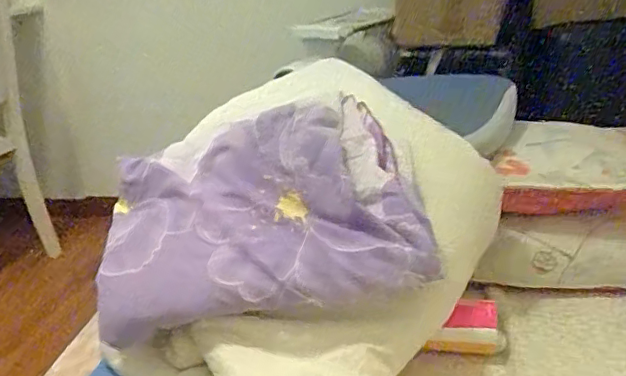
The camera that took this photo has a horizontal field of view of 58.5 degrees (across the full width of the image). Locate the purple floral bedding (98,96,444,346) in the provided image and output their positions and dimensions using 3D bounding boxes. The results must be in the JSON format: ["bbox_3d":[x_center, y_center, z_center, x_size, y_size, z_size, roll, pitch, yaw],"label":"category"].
[{"bbox_3d":[-0.074,0.024,0.701,0.387,0.174,0.263,-6,24,-3],"label":"purple floral bedding"}]

